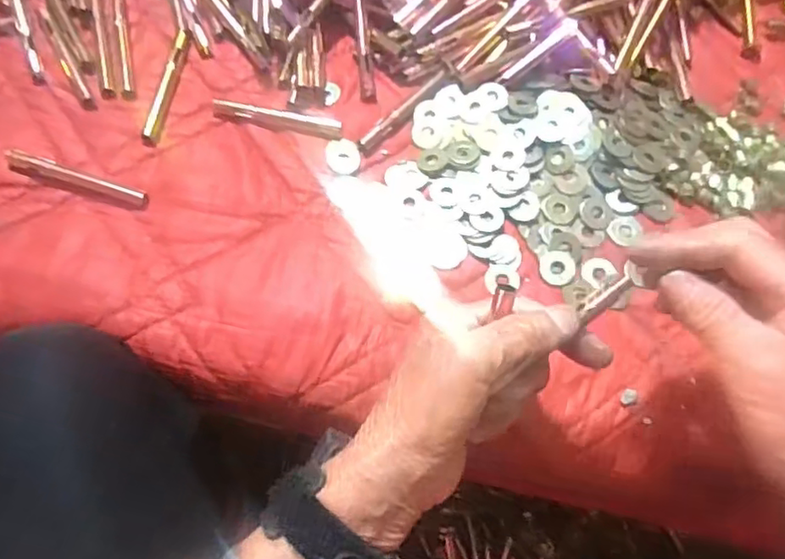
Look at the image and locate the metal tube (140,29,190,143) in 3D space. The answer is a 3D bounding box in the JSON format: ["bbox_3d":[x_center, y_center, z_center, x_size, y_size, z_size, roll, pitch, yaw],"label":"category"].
[{"bbox_3d":[-0.154,-0.134,0.436,0.011,0.011,0.090,10,69,2],"label":"metal tube"}]

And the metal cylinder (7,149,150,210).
[{"bbox_3d":[-0.197,-0.063,0.399,0.089,0.012,0.015,17,69,4],"label":"metal cylinder"}]

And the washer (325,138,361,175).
[{"bbox_3d":[-0.033,-0.082,0.424,0.023,0.004,0.025,1,69,-2],"label":"washer"}]

